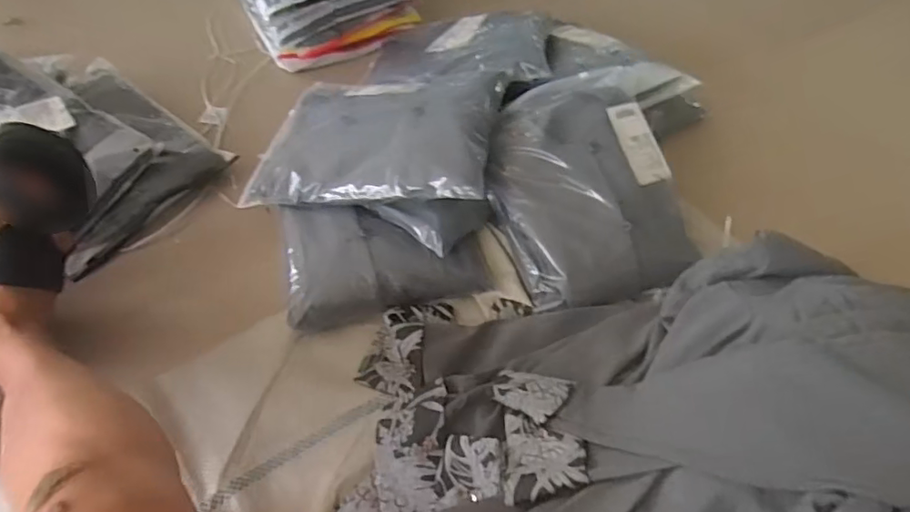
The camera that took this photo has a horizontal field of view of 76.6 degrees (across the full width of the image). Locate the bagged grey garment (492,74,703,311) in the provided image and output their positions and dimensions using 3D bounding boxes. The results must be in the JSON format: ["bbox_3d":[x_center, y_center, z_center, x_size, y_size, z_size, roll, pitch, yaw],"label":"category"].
[{"bbox_3d":[0.183,-0.106,0.828,0.264,0.099,0.344,-13,54,-12],"label":"bagged grey garment"}]

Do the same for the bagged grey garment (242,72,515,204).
[{"bbox_3d":[-0.117,-0.189,0.866,0.354,0.046,0.267,-1,53,20],"label":"bagged grey garment"}]

